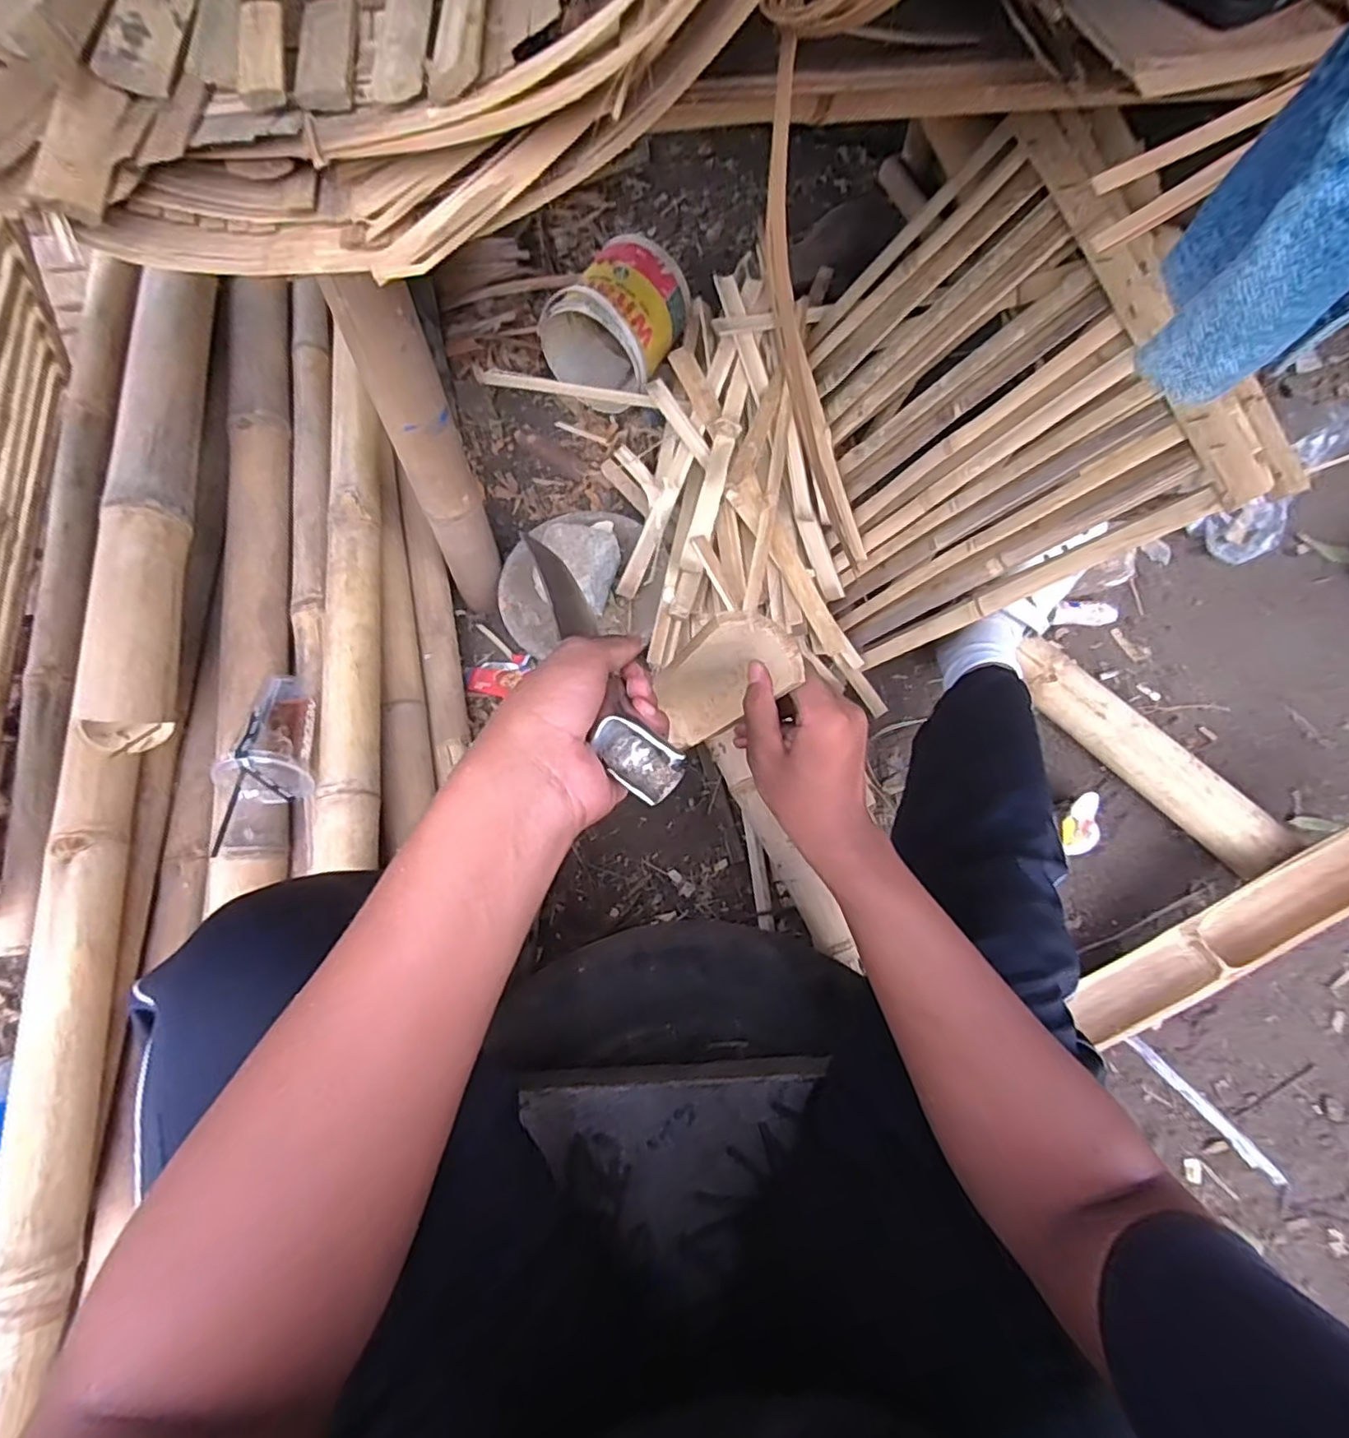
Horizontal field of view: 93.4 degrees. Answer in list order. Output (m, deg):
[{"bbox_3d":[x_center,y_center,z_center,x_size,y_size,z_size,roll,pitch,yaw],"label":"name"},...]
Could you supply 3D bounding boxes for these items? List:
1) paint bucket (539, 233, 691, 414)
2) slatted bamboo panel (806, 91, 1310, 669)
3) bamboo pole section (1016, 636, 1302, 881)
[{"bbox_3d":[-0.097,-0.632,1.029,0.188,0.189,0.190,24,69,7],"label":"paint bucket"},{"bbox_3d":[0.345,-0.386,0.768,0.061,0.452,0.528,-3,75,-38],"label":"slatted bamboo panel"},{"bbox_3d":[0.616,0.046,0.851,0.388,0.071,0.073,43,72,14],"label":"bamboo pole section"}]

